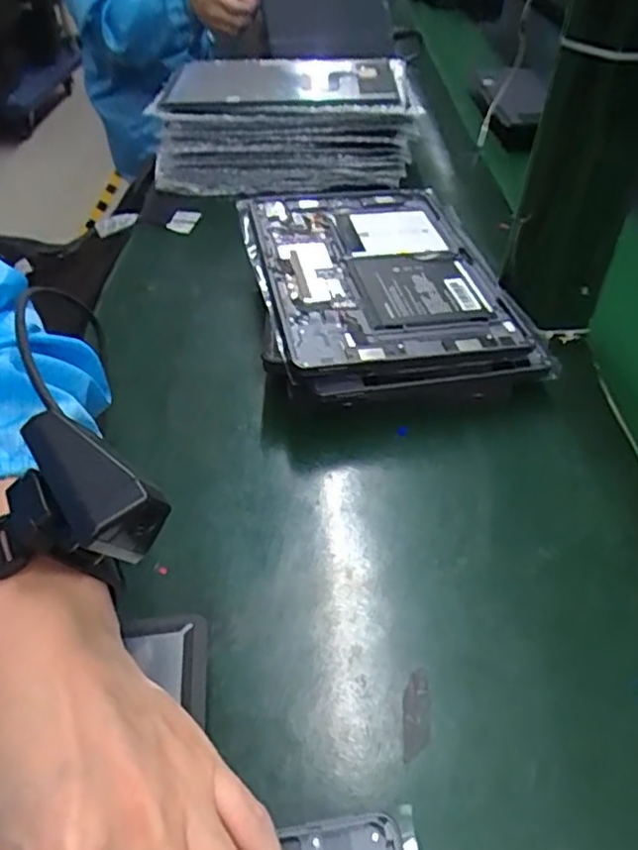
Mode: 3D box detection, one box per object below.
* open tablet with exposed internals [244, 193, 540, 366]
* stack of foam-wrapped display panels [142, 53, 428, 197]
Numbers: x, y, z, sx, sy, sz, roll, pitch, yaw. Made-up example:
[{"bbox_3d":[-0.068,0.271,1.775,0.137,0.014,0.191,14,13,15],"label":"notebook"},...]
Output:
[{"bbox_3d":[0.043,-0.129,0.518,0.169,0.017,0.260,-7,45,-6],"label":"open tablet with exposed internals"},{"bbox_3d":[-0.027,-0.361,0.769,0.277,0.095,0.193,2,44,7],"label":"stack of foam-wrapped display panels"}]

